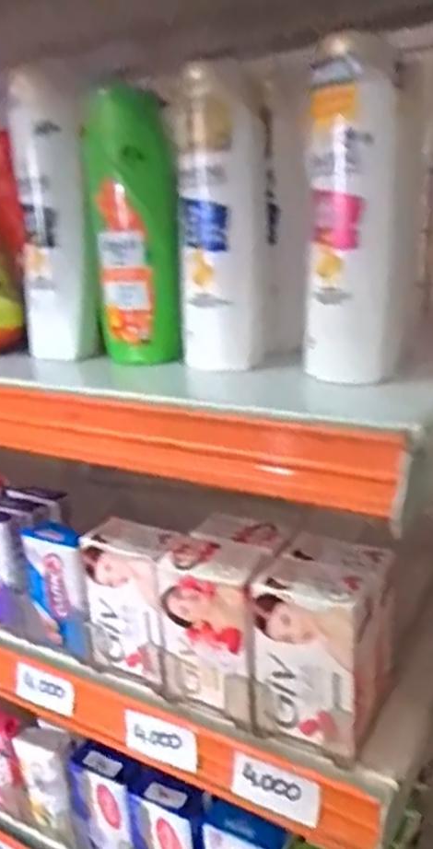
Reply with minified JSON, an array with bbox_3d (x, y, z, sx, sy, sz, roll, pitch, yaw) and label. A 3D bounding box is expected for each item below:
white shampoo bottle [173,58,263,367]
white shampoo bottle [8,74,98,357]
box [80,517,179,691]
[{"bbox_3d":[0.003,-0.115,0.392,0.048,0.163,0.038,-2,18,3],"label":"white shampoo bottle"},{"bbox_3d":[-0.109,-0.133,0.441,0.043,0.175,0.040,-10,20,-20],"label":"white shampoo bottle"},{"bbox_3d":[-0.051,0.114,0.428,0.060,0.096,0.034,7,21,29],"label":"box"}]

